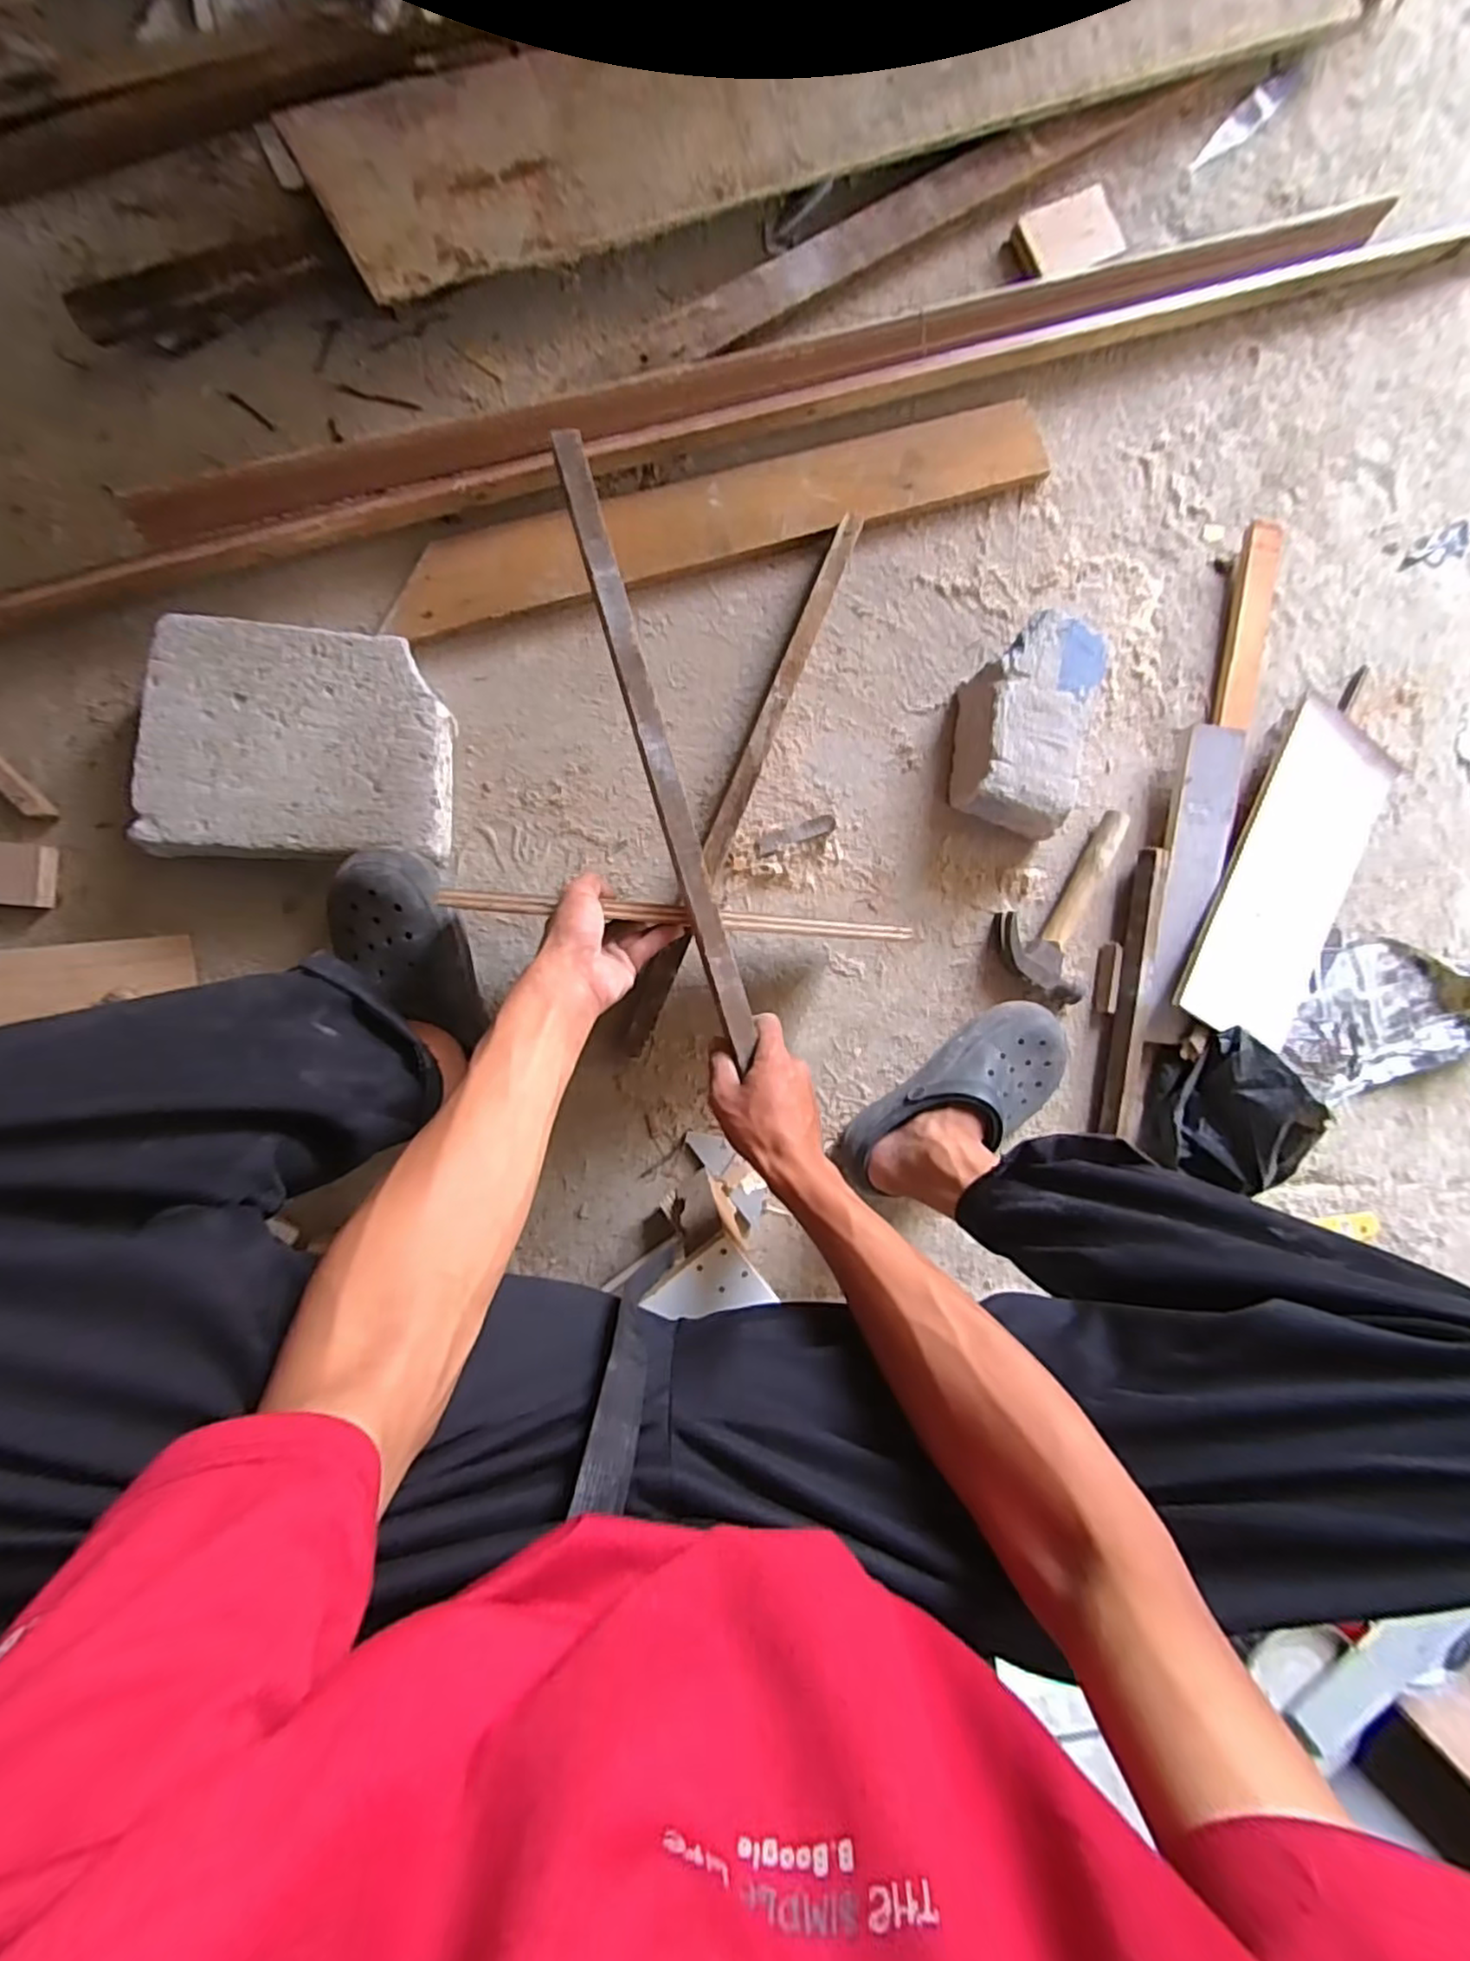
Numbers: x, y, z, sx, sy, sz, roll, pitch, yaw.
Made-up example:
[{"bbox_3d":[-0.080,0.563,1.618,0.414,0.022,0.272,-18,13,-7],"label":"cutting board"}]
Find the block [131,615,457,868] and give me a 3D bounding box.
[{"bbox_3d":[-0.397,-0.213,0.647,0.243,0.076,0.200,1,91,-8],"label":"block"}]

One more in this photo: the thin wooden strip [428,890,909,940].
[{"bbox_3d":[-0.035,-0.052,0.559,0.377,0.016,0.015,3,91,-12],"label":"thin wooden strip"}]

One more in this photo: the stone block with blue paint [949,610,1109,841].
[{"bbox_3d":[0.308,-0.272,0.742,0.124,0.078,0.211,11,90,-8],"label":"stone block with blue paint"}]

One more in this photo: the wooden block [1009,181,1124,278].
[{"bbox_3d":[0.366,-0.819,0.754,0.135,0.016,0.074,-29,95,-6],"label":"wooden block"}]

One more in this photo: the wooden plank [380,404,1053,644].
[{"bbox_3d":[0.000,-0.481,0.718,0.707,0.024,0.093,-20,94,-7],"label":"wooden plank"}]

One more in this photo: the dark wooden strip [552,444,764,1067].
[{"bbox_3d":[-0.059,-0.171,0.525,0.026,0.014,0.476,-17,92,-7],"label":"dark wooden strip"}]

